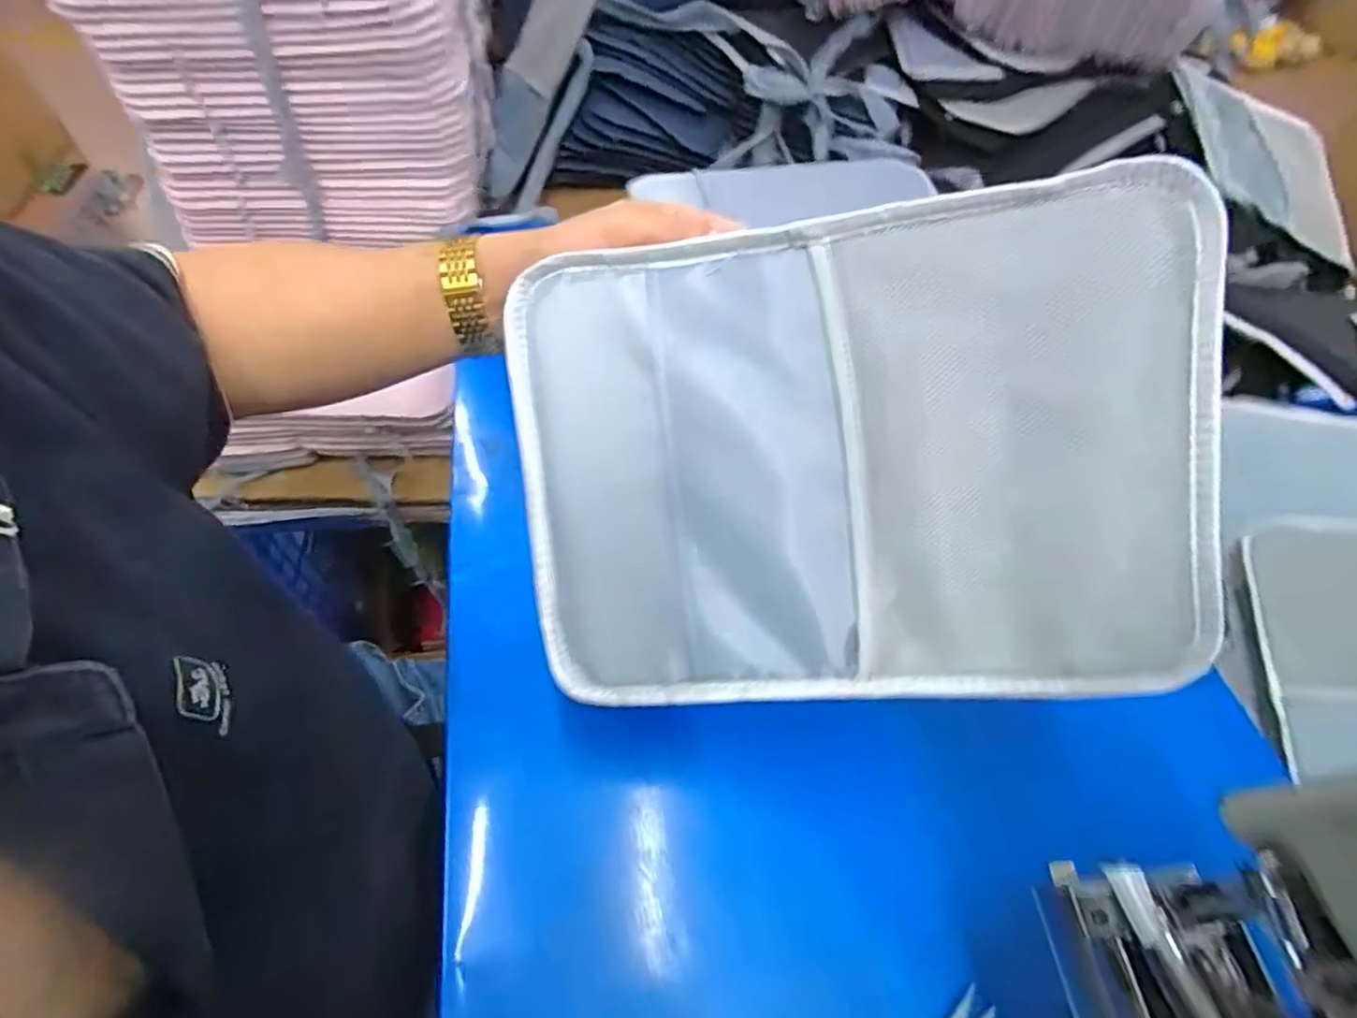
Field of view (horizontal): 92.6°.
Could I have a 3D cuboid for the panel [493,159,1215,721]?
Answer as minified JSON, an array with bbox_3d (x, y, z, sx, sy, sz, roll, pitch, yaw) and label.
[{"bbox_3d":[0.072,-0.017,0.301,0.305,0.016,0.222,-4,98,14],"label":"panel"}]

